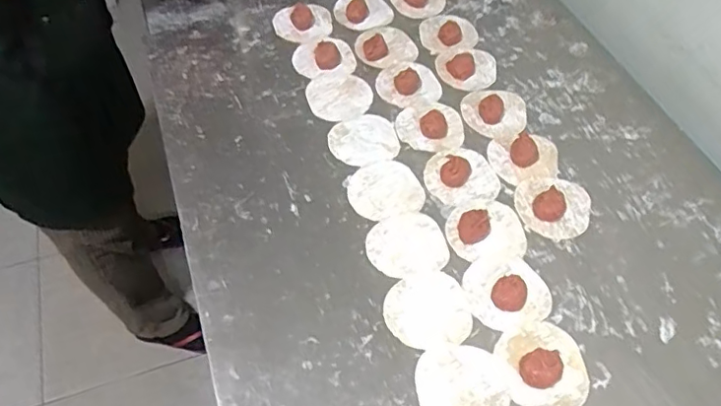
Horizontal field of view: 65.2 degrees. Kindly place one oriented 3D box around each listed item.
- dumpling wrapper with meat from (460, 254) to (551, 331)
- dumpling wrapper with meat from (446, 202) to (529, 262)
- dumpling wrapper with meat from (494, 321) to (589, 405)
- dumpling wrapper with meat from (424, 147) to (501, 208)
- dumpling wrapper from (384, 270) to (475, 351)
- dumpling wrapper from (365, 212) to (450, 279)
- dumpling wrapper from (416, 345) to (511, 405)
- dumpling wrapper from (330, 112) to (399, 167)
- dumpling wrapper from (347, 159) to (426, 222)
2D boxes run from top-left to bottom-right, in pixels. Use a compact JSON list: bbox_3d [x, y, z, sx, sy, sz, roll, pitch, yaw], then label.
[{"bbox_3d":[0.145,0.083,0.555,0.081,0.016,0.076,1,55,-1],"label":"dumpling wrapper with meat"},{"bbox_3d":[0.133,0.025,0.599,0.081,0.018,0.072,-5,55,-5],"label":"dumpling wrapper with meat"},{"bbox_3d":[0.166,0.146,0.508,0.078,0.017,0.078,-12,56,-10],"label":"dumpling wrapper with meat"},{"bbox_3d":[0.114,-0.034,0.643,0.081,0.011,0.081,1,55,-1],"label":"dumpling wrapper with meat"},{"bbox_3d":[0.065,0.104,0.545,0.080,0.004,0.075,-9,56,-8],"label":"dumpling wrapper"},{"bbox_3d":[0.048,0.042,0.588,0.082,0.004,0.074,-9,55,-7],"label":"dumpling wrapper"},{"bbox_3d":[0.090,0.165,0.499,0.077,0.004,0.077,1,55,-1],"label":"dumpling wrapper"},{"bbox_3d":[0.004,-0.075,0.677,0.082,0.004,0.076,-13,56,-13],"label":"dumpling wrapper"},{"bbox_3d":[0.027,-0.016,0.632,0.082,0.004,0.077,1,55,-1],"label":"dumpling wrapper"}]

